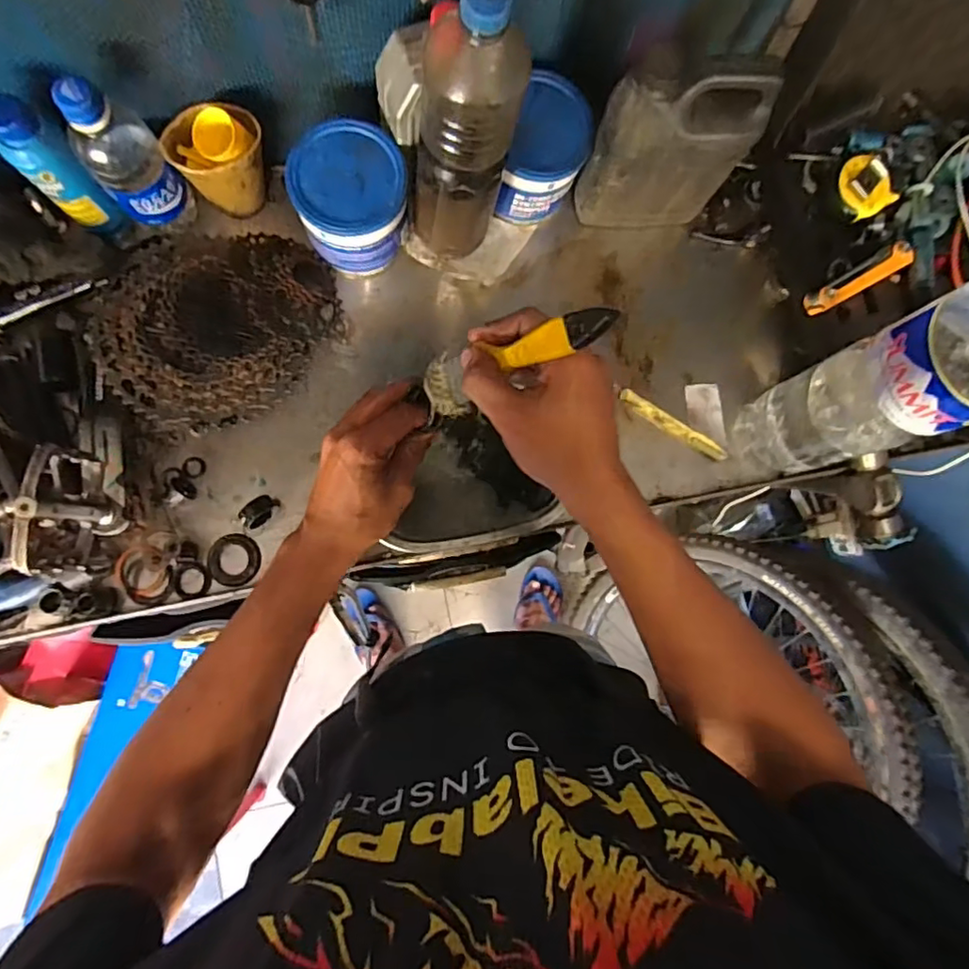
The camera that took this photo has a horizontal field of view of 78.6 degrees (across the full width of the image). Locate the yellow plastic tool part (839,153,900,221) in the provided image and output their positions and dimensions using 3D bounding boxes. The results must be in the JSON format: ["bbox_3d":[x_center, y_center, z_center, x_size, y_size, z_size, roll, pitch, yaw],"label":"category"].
[{"bbox_3d":[0.373,-0.292,0.576,0.053,0.023,0.055,-35,87,-8],"label":"yellow plastic tool part"}]

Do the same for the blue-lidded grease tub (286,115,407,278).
[{"bbox_3d":[-0.123,-0.264,0.556,0.097,0.088,0.102,1,83,-4],"label":"blue-lidded grease tub"}]

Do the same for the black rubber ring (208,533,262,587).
[{"bbox_3d":[-0.239,0.072,0.567,0.049,0.006,0.049,1,83,-4],"label":"black rubber ring"}]

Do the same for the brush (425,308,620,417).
[{"bbox_3d":[0.017,-0.080,0.382,0.020,0.159,0.037,1,81,-40],"label":"brush"}]

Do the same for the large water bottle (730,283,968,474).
[{"bbox_3d":[0.315,-0.071,0.465,0.095,0.305,0.090,-20,85,-6],"label":"large water bottle"}]

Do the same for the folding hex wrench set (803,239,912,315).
[{"bbox_3d":[0.361,-0.198,0.567,0.108,0.026,0.023,-30,86,-7],"label":"folding hex wrench set"}]

